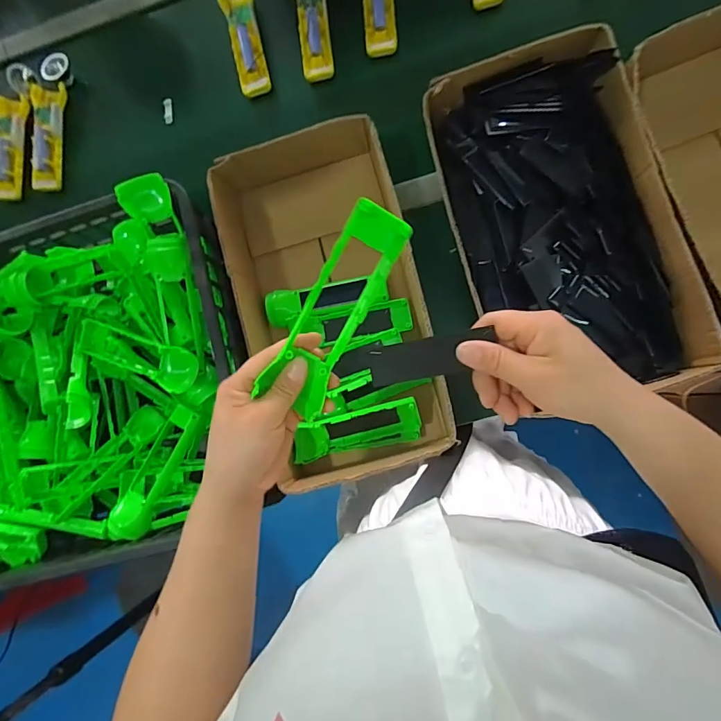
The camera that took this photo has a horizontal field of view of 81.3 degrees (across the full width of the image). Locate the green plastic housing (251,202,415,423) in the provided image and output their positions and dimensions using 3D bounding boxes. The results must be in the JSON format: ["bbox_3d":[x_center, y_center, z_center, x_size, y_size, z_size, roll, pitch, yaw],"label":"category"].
[{"bbox_3d":[-0.019,-0.035,0.309,0.048,0.020,0.161,25,102,-17],"label":"green plastic housing"}]

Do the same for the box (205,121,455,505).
[{"bbox_3d":[-0.039,-0.077,0.544,0.215,0.092,0.432,-15,84,5],"label":"box"}]

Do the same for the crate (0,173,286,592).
[{"bbox_3d":[-0.455,0.060,0.528,0.609,0.124,0.405,-16,83,5],"label":"crate"}]

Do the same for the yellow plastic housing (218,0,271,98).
[{"bbox_3d":[-0.171,-0.480,0.632,0.049,0.025,0.165,-14,84,6],"label":"yellow plastic housing"}]

